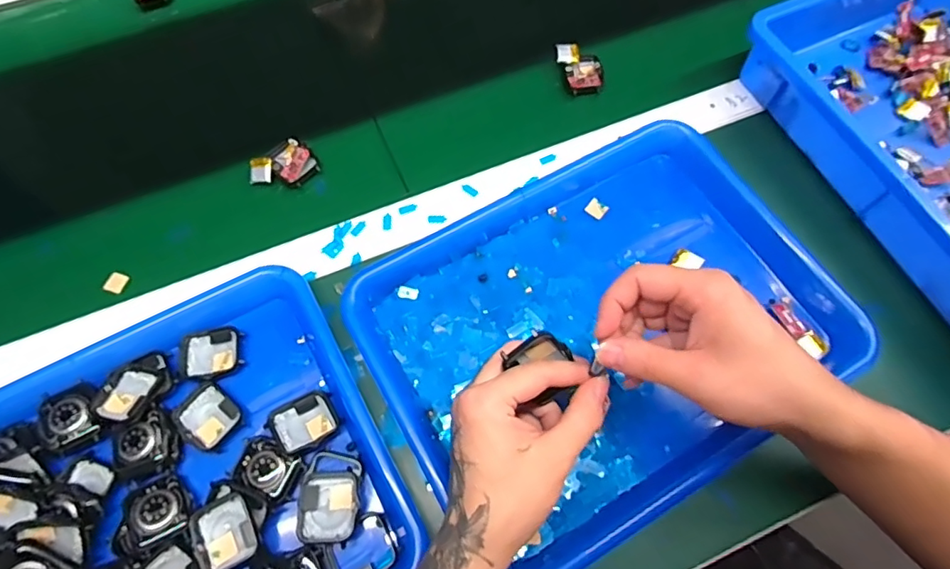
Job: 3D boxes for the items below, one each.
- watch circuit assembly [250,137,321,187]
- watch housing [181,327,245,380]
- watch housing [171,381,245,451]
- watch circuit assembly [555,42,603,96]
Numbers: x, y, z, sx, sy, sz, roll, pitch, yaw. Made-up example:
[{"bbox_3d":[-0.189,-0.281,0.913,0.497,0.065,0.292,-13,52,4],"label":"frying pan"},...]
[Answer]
[{"bbox_3d":[-0.171,-0.103,0.469,0.054,0.018,0.039,-35,72,-13],"label":"watch circuit assembly"},{"bbox_3d":[-0.199,0.052,0.399,0.045,0.006,0.038,-10,68,-4],"label":"watch housing"},{"bbox_3d":[-0.192,0.094,0.377,0.044,0.007,0.038,39,73,15],"label":"watch housing"},{"bbox_3d":[0.104,-0.211,0.510,0.037,0.018,0.054,-19,69,-7],"label":"watch circuit assembly"}]

